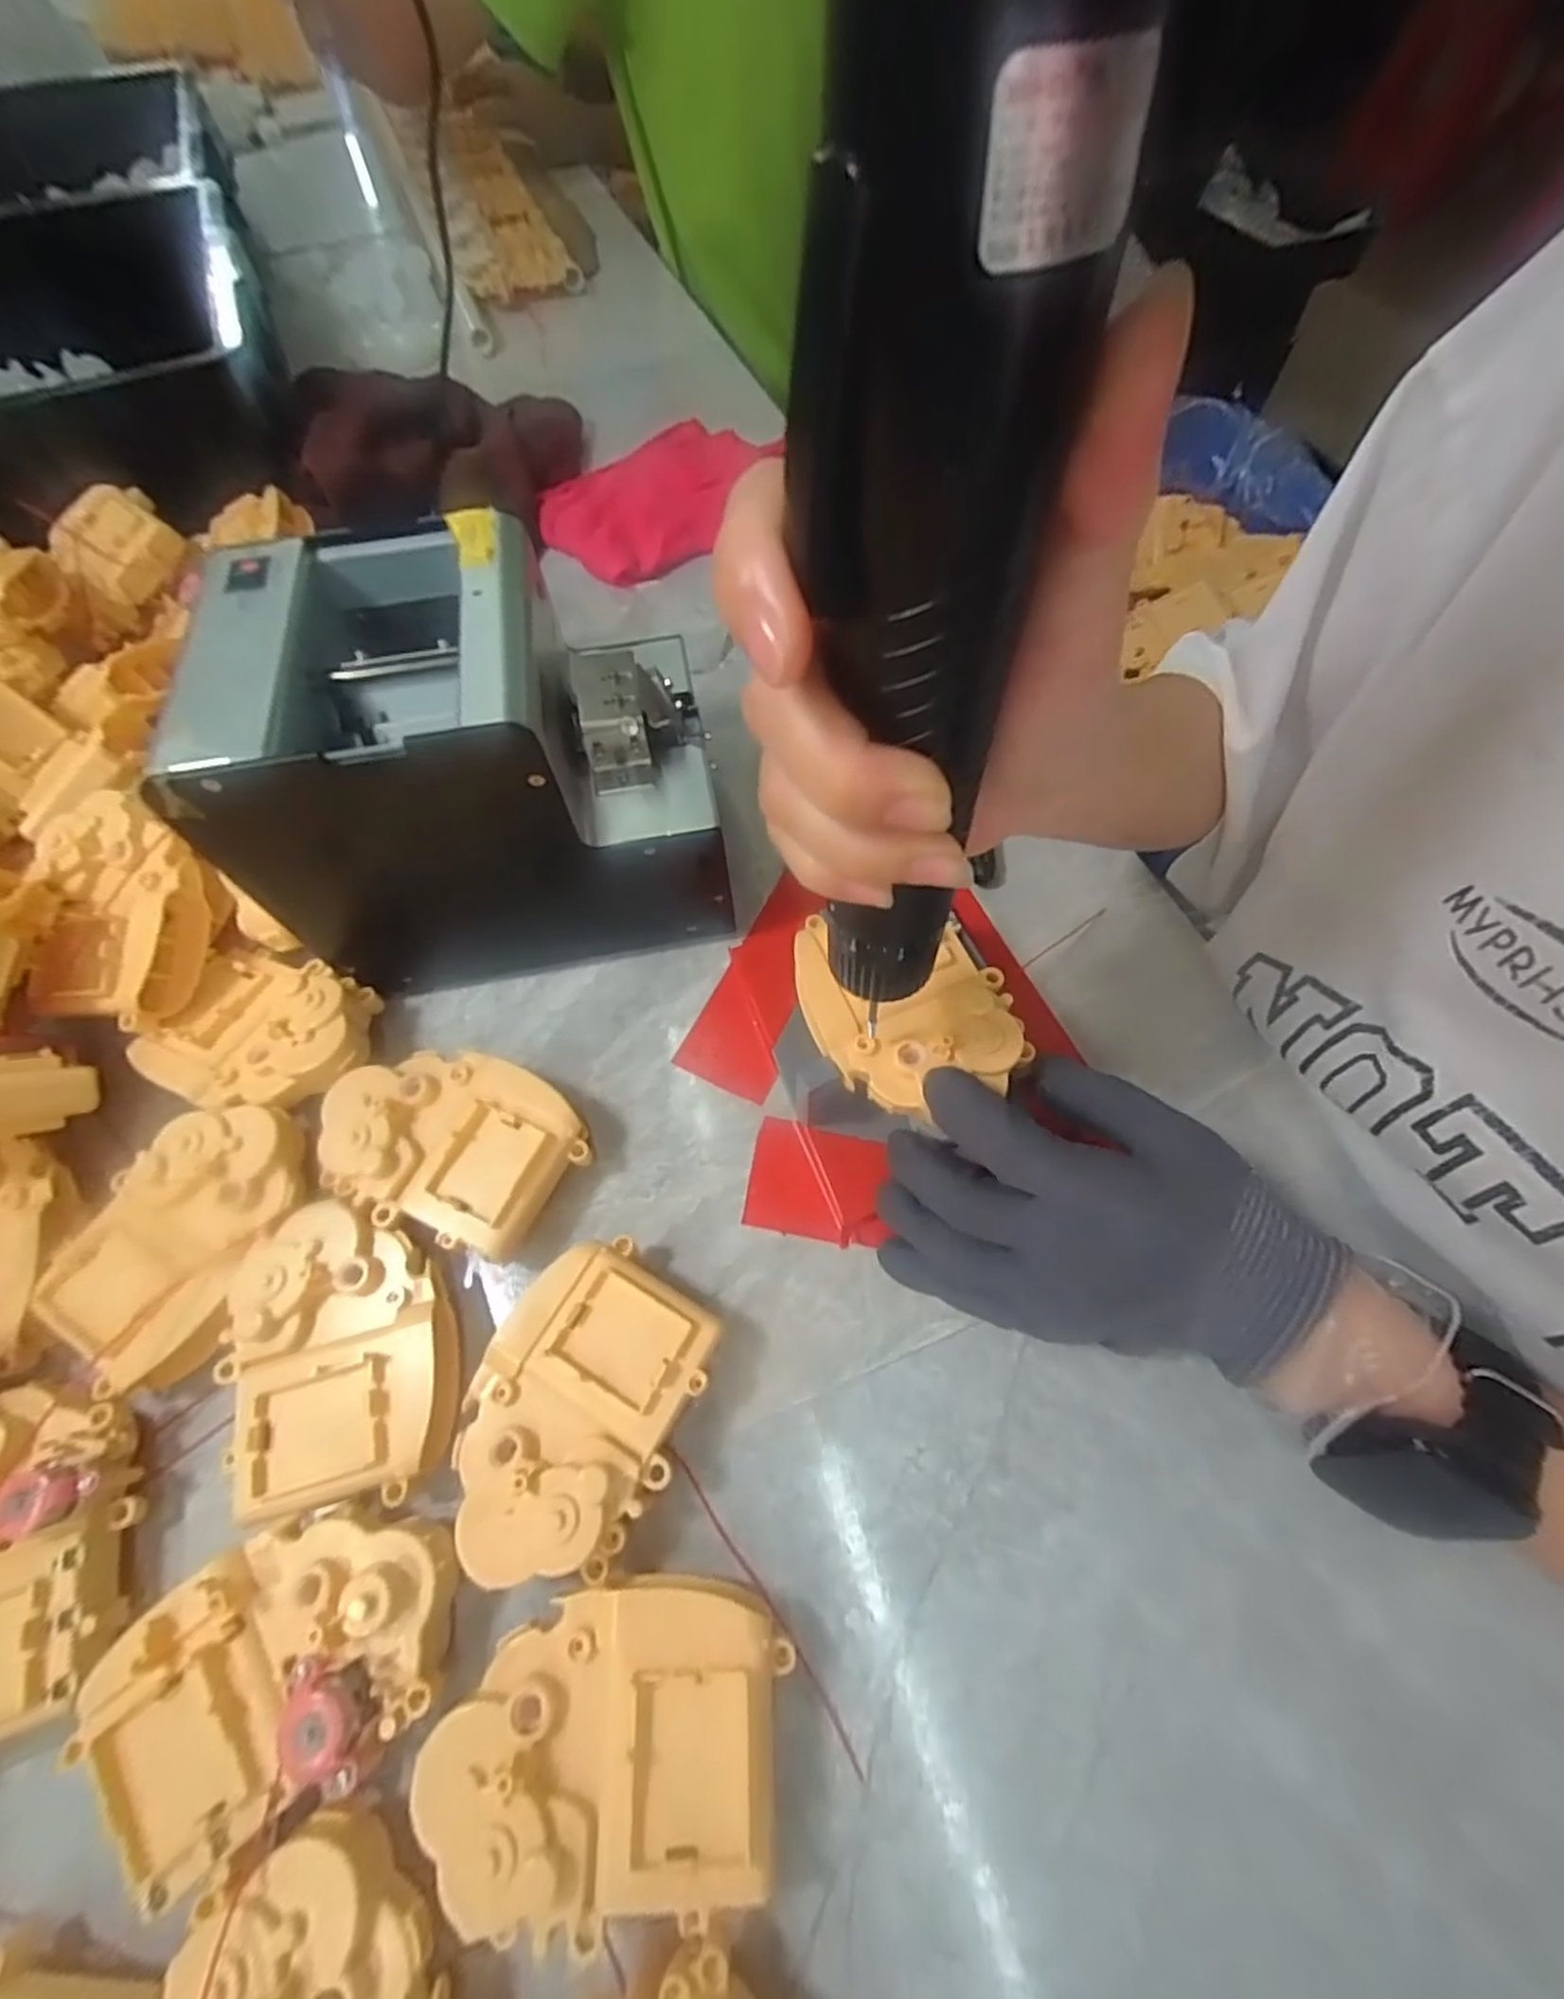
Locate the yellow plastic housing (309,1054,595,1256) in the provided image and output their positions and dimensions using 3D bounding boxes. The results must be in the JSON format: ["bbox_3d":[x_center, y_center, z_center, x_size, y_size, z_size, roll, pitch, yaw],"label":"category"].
[{"bbox_3d":[-0.135,0.059,0.302,0.102,0.036,0.073,24,66,13],"label":"yellow plastic housing"}]

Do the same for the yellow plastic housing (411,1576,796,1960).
[{"bbox_3d":[-0.048,0.215,0.216,0.094,0.038,0.074,6,63,5],"label":"yellow plastic housing"}]

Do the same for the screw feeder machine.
[{"bbox_3d":[-0.126,-0.101,0.323,0.183,0.144,0.132,-11,63,-4],"label":"screw feeder machine"}]

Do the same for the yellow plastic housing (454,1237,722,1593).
[{"bbox_3d":[-0.069,0.141,0.256,0.073,0.038,0.102,21,65,12],"label":"yellow plastic housing"}]

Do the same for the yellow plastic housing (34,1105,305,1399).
[{"bbox_3d":[-0.232,0.089,0.281,0.066,0.023,0.099,16,64,9],"label":"yellow plastic housing"}]

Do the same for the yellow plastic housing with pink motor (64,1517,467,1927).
[{"bbox_3d":[-0.151,0.204,0.227,0.101,0.039,0.076,-35,67,-15],"label":"yellow plastic housing with pink motor"}]

